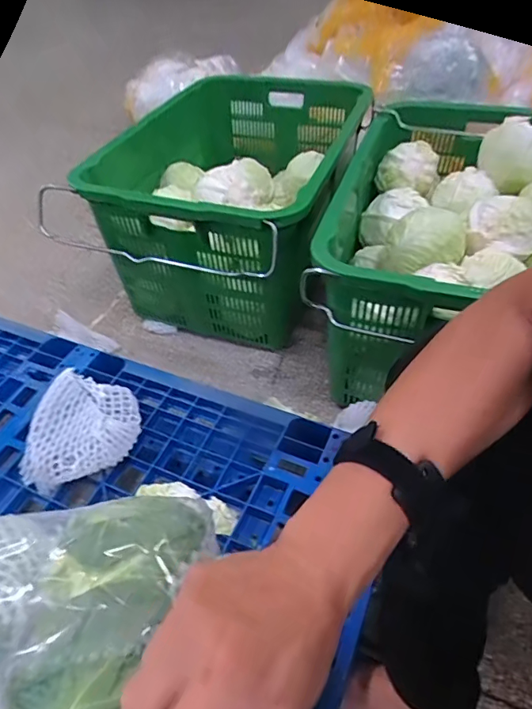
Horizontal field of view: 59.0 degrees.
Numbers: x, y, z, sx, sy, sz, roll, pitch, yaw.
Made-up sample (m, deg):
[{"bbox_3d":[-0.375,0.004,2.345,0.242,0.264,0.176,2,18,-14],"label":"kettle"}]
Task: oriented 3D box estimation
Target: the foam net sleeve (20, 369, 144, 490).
[{"bbox_3d":[-0.281,0.109,0.705,0.173,0.100,0.139,-14,47,-10],"label":"foam net sleeve"}]

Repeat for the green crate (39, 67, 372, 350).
[{"bbox_3d":[-0.071,-0.379,1.154,0.527,0.355,0.795,10,48,13],"label":"green crate"}]

